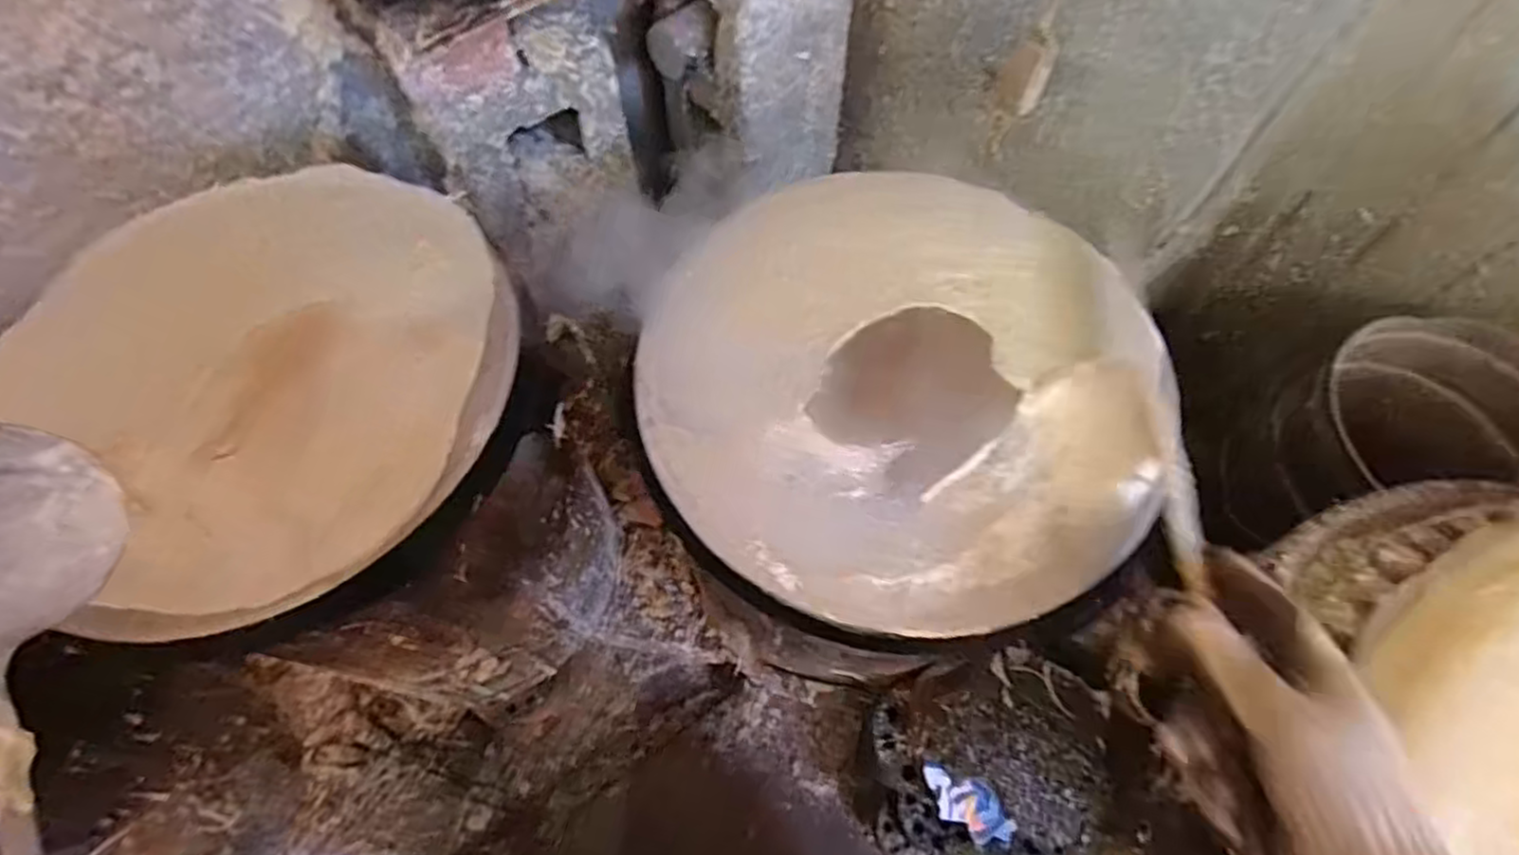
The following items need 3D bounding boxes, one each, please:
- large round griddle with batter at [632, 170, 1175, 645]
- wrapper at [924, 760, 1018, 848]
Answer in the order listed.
[{"bbox_3d":[0.096,-0.042,0.503,0.357,0.020,0.353,-1,63,2],"label":"large round griddle with batter"},{"bbox_3d":[0.172,0.311,0.583,0.088,0.022,0.041,38,69,3],"label":"wrapper"}]

